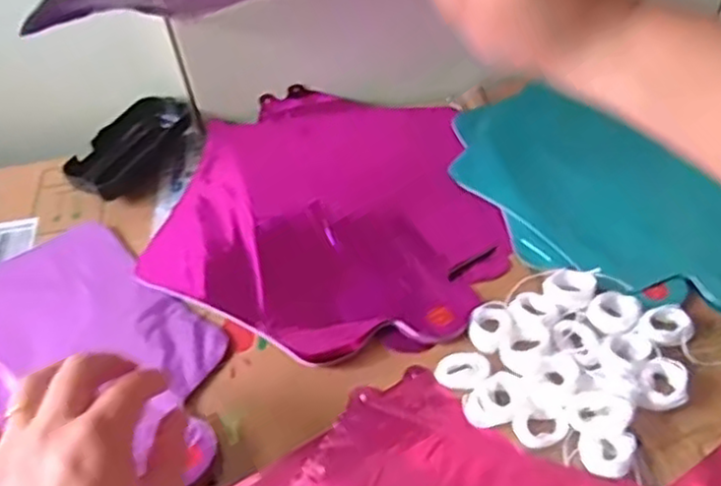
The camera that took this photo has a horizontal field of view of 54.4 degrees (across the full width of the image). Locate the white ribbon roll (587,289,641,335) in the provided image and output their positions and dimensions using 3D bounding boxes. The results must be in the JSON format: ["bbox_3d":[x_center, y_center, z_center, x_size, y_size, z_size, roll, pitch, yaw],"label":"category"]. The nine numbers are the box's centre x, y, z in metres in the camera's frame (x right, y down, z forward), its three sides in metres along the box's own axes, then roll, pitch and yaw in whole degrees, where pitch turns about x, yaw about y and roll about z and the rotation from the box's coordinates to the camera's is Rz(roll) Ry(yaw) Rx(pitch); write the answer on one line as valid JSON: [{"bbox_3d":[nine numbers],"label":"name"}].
[{"bbox_3d":[0.153,0.041,0.422,0.027,0.007,0.029,-3,49,4],"label":"white ribbon roll"}]

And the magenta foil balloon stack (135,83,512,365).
[{"bbox_3d":[-0.019,-0.025,0.502,0.233,0.014,0.238,7,50,12],"label":"magenta foil balloon stack"}]

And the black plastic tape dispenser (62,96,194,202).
[{"bbox_3d":[-0.185,-0.078,0.562,0.045,0.022,0.110,20,54,22],"label":"black plastic tape dispenser"}]

